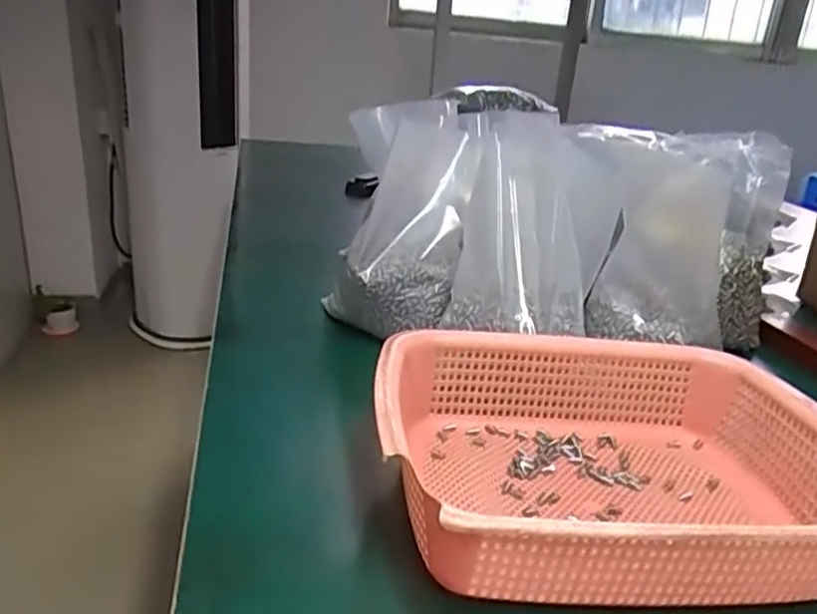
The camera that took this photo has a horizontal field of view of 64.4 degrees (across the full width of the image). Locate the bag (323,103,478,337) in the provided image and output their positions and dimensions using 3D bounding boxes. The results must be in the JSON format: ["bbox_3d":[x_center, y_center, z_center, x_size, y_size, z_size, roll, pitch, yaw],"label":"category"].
[{"bbox_3d":[-0.012,-0.075,0.608,0.132,0.201,0.071,7,22,4],"label":"bag"}]

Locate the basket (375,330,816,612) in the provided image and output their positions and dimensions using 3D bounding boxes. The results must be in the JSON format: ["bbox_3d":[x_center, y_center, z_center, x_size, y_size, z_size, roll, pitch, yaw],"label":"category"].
[{"bbox_3d":[0.123,0.097,0.419,0.290,0.077,0.219,2,22,-7],"label":"basket"}]

